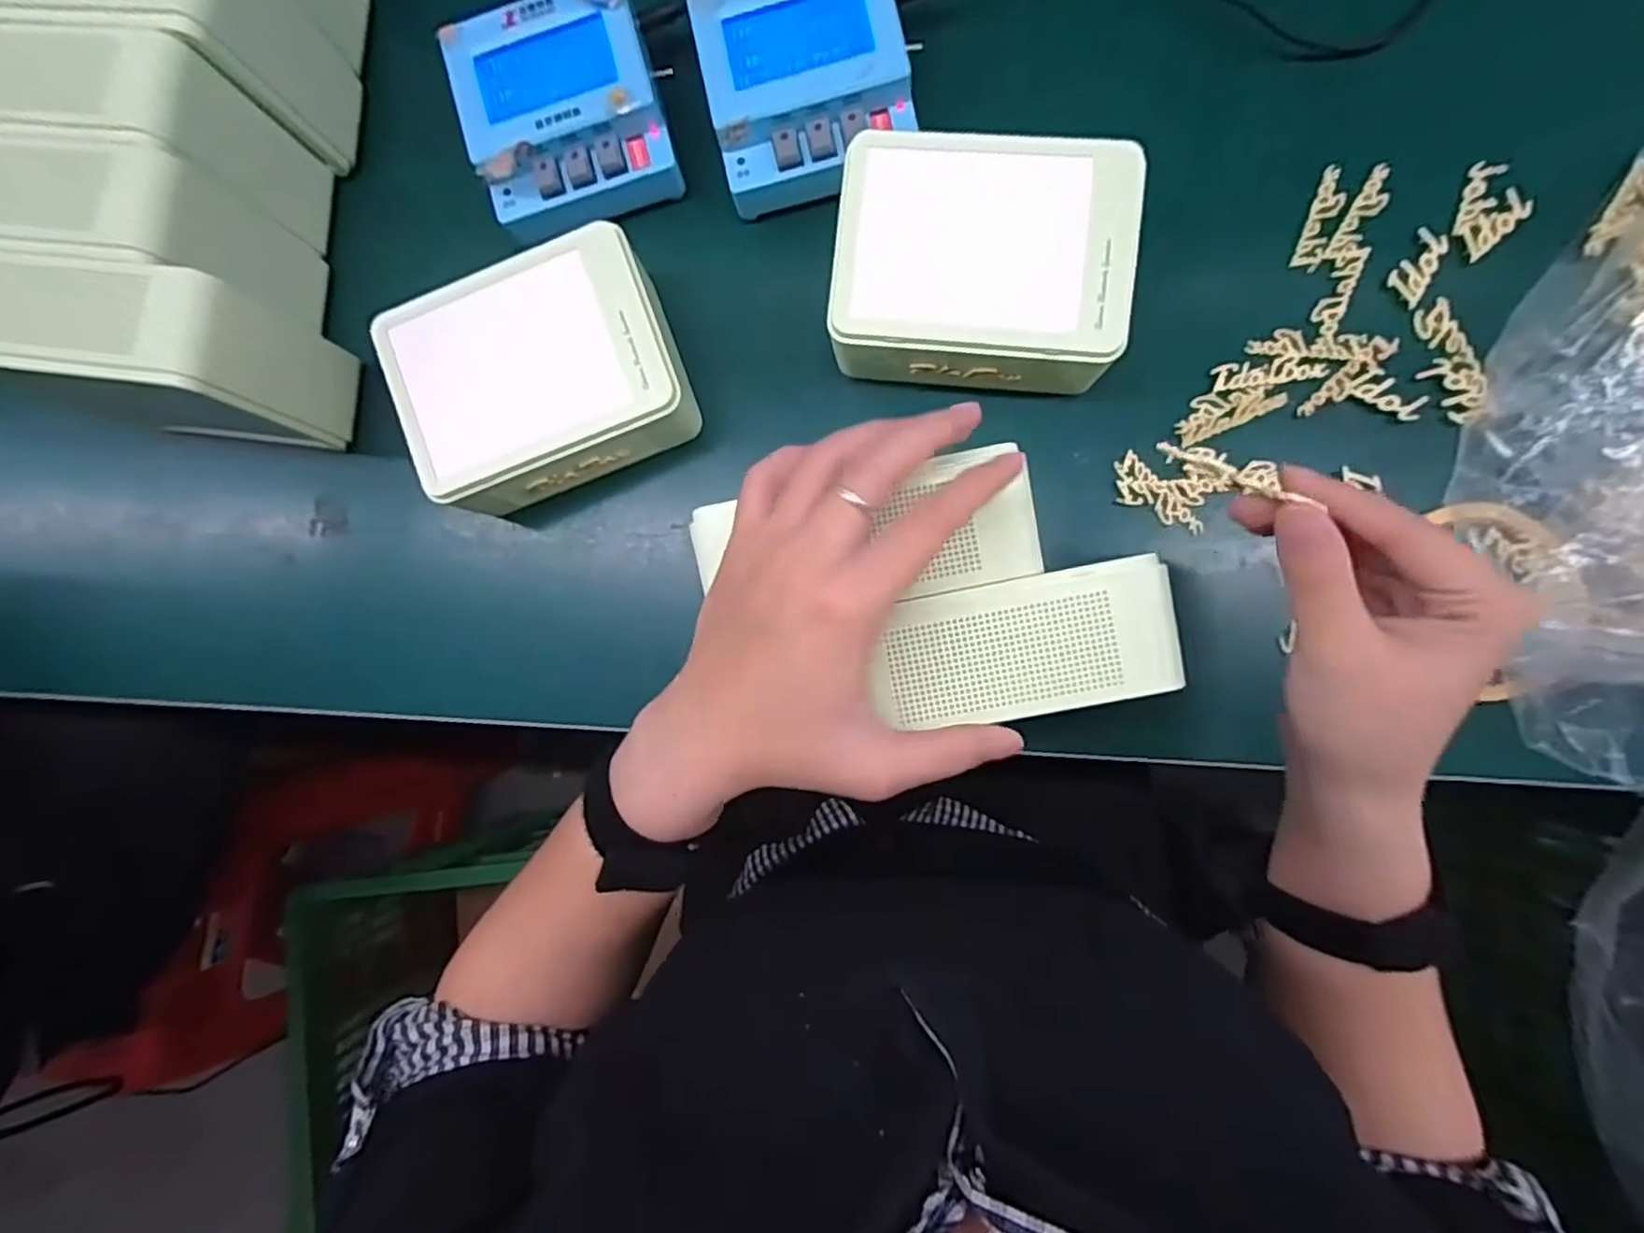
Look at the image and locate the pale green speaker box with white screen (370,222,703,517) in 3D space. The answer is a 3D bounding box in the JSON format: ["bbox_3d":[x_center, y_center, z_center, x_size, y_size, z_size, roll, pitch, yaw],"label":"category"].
[{"bbox_3d":[-0.144,-0.122,0.369,0.141,0.060,0.109,-20,85,4],"label":"pale green speaker box with white screen"}]

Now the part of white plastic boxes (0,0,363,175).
[{"bbox_3d":[-0.335,-0.296,0.362,0.124,0.101,0.065,5,87,6],"label":"part of white plastic boxes"}]

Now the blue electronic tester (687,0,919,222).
[{"bbox_3d":[-0.007,-0.274,0.359,0.102,0.043,0.100,-12,85,5],"label":"blue electronic tester"}]

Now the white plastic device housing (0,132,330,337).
[{"bbox_3d":[-0.351,-0.190,0.357,0.140,0.098,0.059,5,87,6],"label":"white plastic device housing"}]

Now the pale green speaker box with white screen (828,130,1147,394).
[{"bbox_3d":[0.078,-0.171,0.350,0.139,0.059,0.112,6,87,6],"label":"pale green speaker box with white screen"}]

